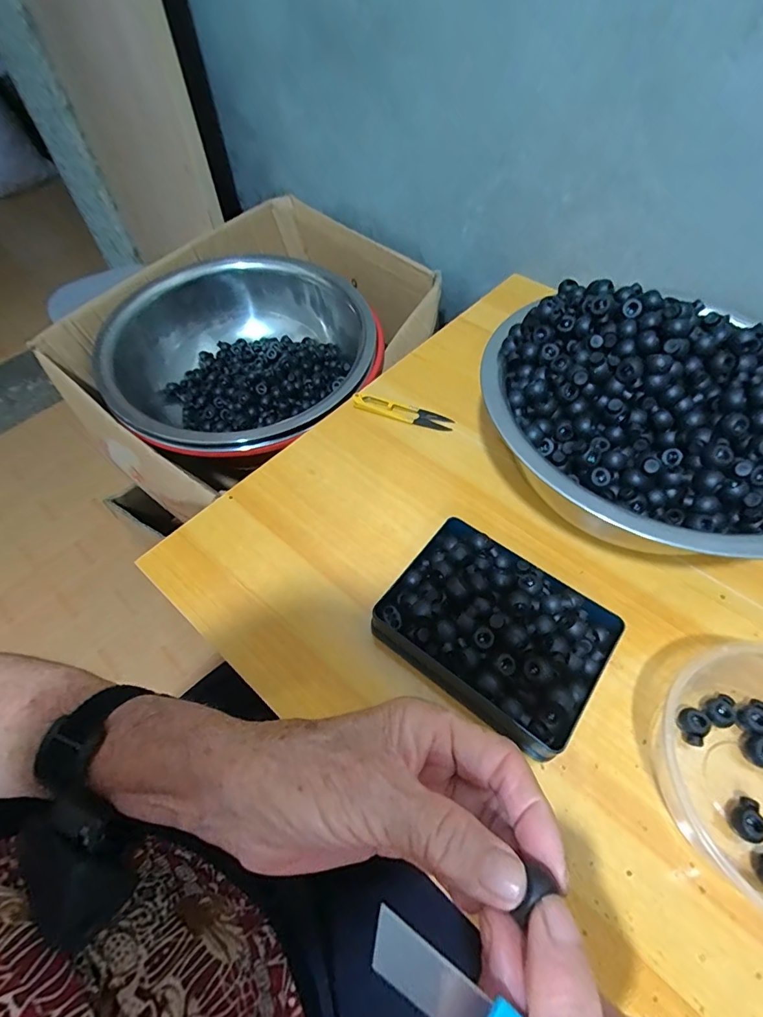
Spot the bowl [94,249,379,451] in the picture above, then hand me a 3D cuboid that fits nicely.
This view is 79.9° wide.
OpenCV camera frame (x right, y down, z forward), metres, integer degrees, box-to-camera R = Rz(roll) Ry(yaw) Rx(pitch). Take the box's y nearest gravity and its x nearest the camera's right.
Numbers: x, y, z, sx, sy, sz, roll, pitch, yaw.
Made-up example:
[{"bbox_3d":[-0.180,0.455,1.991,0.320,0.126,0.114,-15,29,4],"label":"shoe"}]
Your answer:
[{"bbox_3d":[-0.176,-0.193,0.594,0.316,0.103,0.321,-1,55,1],"label":"bowl"}]

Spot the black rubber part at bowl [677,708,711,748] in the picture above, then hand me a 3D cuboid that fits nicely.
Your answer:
[{"bbox_3d":[0.204,0.143,0.298,0.015,0.014,0.021,26,60,18],"label":"black rubber part at bowl"}]

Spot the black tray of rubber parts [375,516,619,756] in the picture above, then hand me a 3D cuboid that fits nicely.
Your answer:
[{"bbox_3d":[0.079,0.084,0.322,0.143,0.046,0.110,32,62,21],"label":"black tray of rubber parts"}]

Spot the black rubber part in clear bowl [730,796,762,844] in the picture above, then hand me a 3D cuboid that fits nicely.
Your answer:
[{"bbox_3d":[0.217,0.184,0.270,0.018,0.014,0.020,-17,57,-10],"label":"black rubber part in clear bowl"}]

